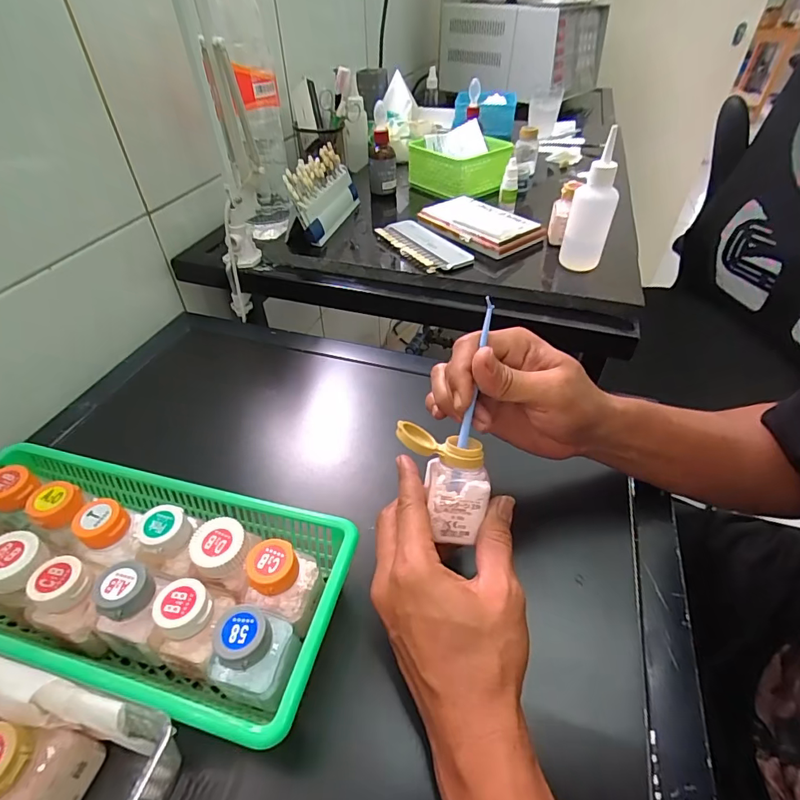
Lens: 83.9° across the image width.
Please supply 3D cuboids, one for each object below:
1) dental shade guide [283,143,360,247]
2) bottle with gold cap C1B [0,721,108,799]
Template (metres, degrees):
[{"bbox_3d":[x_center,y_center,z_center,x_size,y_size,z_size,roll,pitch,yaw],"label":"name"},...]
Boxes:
[{"bbox_3d":[-0.107,-0.295,0.632,0.049,0.088,0.178,11,44,11],"label":"dental shade guide"},{"bbox_3d":[-0.191,0.191,0.225,0.034,0.067,0.038,3,43,3],"label":"bottle with gold cap C1B"}]

